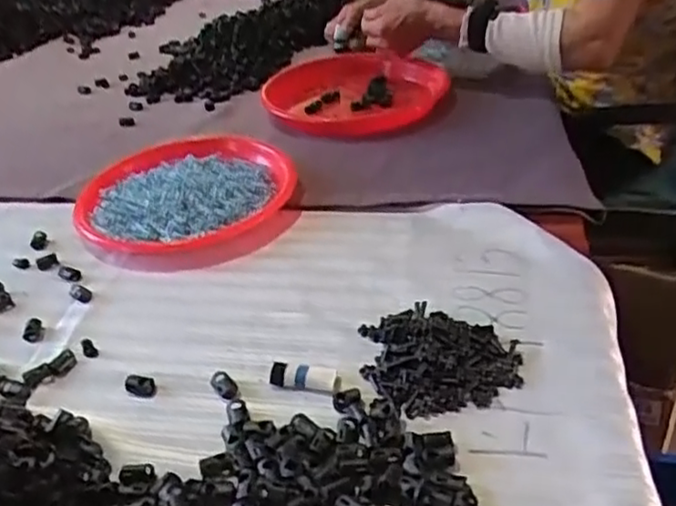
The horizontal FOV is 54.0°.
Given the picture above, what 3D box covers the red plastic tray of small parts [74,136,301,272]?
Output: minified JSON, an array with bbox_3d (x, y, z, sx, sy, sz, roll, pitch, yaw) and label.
[{"bbox_3d":[-0.148,-0.055,0.658,0.208,0.034,0.165,-6,35,-1],"label":"red plastic tray of small parts"}]

